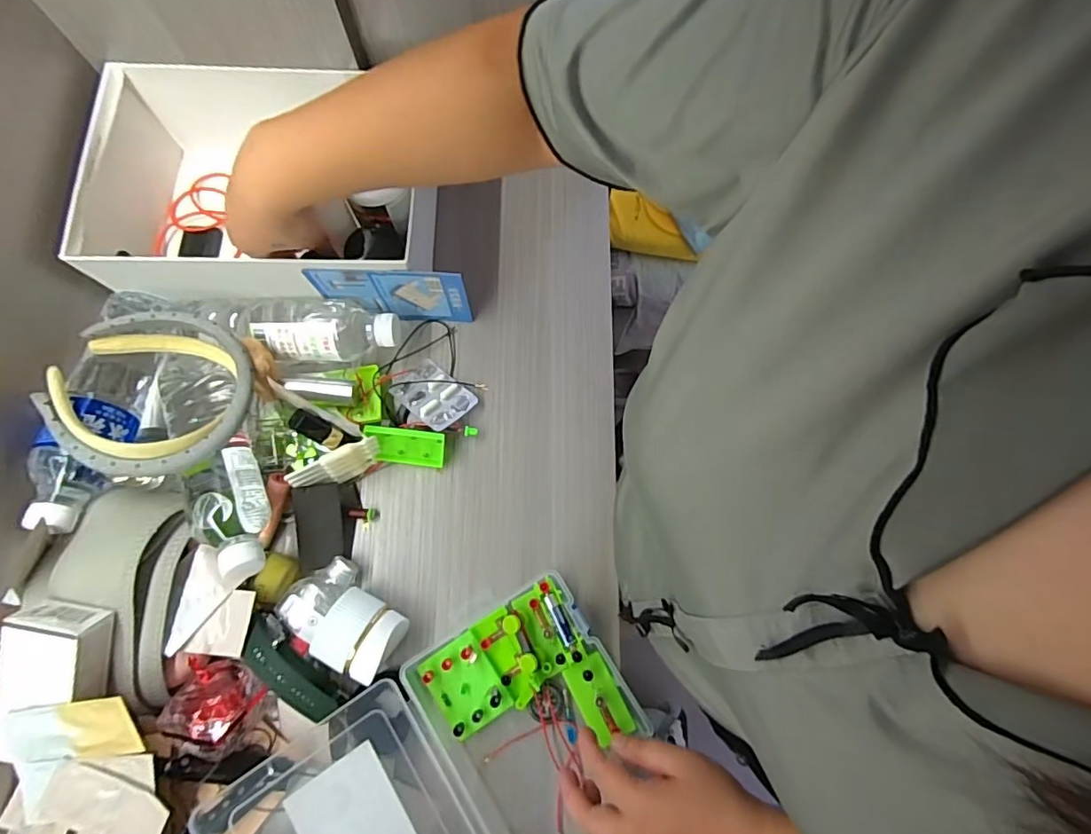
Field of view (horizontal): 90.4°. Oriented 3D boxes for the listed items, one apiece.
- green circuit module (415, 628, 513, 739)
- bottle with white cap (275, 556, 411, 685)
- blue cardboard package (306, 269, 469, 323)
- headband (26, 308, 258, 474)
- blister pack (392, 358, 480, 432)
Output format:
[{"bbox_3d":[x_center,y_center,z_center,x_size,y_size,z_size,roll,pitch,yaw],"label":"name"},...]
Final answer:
[{"bbox_3d":[-0.070,0.237,0.476,0.061,0.015,0.072,-31,80,-8],"label":"green circuit module"},{"bbox_3d":[-0.176,0.177,0.473,0.107,0.049,0.071,40,79,7],"label":"bottle with white cap"},{"bbox_3d":[-0.144,-0.115,0.523,0.136,0.099,0.006,1,77,-2],"label":"blue cardboard package"},{"bbox_3d":[-0.326,-0.024,0.450,0.153,0.029,0.141,0,77,-2],"label":"headband"},{"bbox_3d":[-0.112,-0.022,0.542,0.073,0.008,0.053,38,64,14],"label":"blister pack"}]

